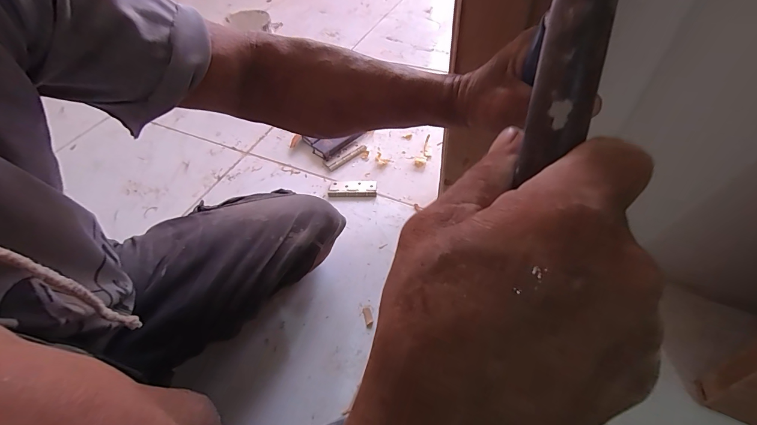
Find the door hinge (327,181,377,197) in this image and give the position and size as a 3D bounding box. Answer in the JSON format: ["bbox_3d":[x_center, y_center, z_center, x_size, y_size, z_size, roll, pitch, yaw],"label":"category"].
[{"bbox_3d":[-0.055,-0.049,0.711,0.103,0.008,0.041,1,52,6],"label":"door hinge"}]

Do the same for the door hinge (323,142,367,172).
[{"bbox_3d":[-0.077,-0.131,0.775,0.103,0.008,0.039,-36,58,-21],"label":"door hinge"}]

